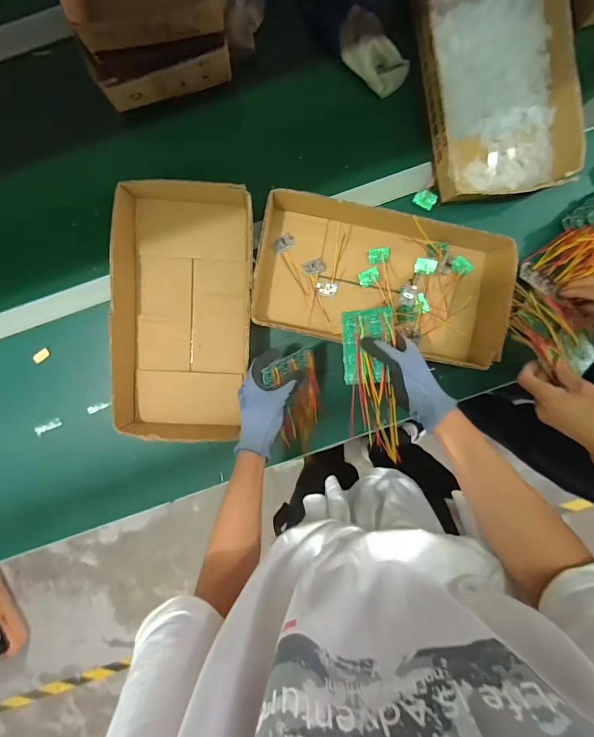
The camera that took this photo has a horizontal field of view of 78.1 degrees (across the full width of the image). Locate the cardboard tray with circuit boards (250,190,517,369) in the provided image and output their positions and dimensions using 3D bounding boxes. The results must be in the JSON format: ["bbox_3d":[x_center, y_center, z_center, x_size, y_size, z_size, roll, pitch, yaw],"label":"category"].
[{"bbox_3d":[0.143,-0.150,0.637,0.422,0.073,0.216,10,94,-2],"label":"cardboard tray with circuit boards"}]

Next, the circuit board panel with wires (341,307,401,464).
[{"bbox_3d":[0.100,0.018,0.498,0.068,0.013,0.198,-4,84,15],"label":"circuit board panel with wires"}]

